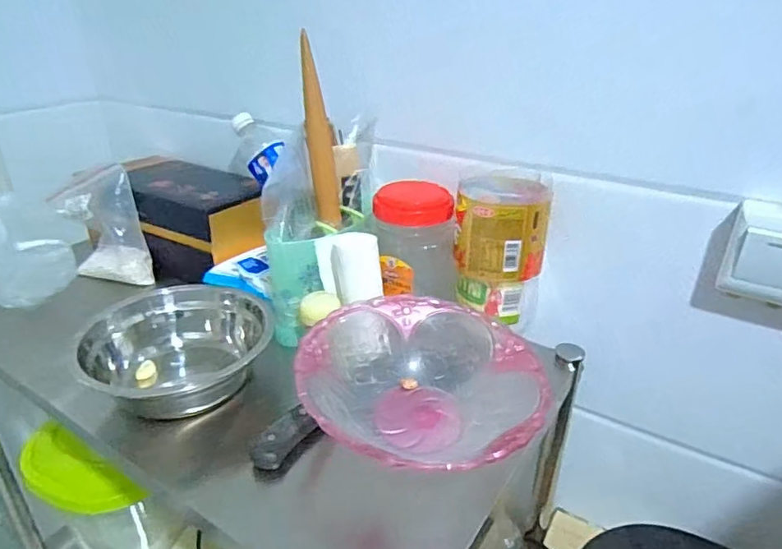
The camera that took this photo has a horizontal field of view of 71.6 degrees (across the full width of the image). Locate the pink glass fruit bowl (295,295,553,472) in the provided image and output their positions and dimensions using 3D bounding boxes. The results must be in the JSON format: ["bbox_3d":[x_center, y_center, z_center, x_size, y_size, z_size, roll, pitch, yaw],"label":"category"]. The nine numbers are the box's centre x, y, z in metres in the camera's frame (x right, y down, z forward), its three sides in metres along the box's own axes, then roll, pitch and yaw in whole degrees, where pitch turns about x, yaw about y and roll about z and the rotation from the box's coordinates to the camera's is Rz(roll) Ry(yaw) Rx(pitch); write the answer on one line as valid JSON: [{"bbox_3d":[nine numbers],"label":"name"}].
[{"bbox_3d":[0.028,0.111,0.522,0.220,0.080,0.218,0,28,0],"label":"pink glass fruit bowl"}]

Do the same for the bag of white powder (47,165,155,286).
[{"bbox_3d":[-0.412,-0.069,0.774,0.099,0.145,0.120,-15,32,-25],"label":"bag of white powder"}]

